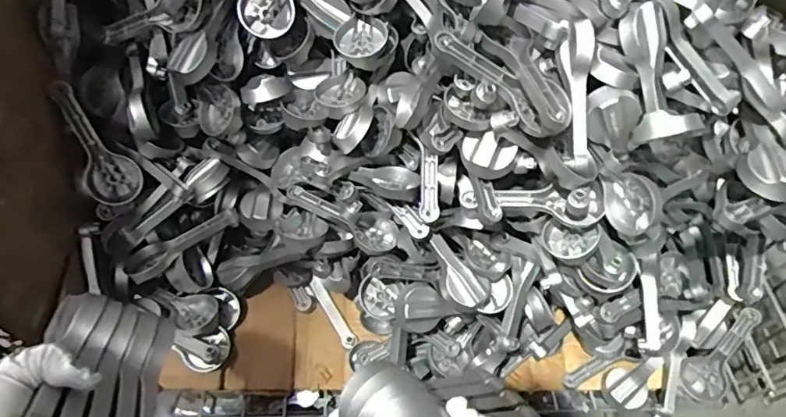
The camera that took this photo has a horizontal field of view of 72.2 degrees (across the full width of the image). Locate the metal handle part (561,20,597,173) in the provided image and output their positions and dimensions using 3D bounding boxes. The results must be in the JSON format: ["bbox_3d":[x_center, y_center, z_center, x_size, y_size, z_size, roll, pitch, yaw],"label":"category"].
[{"bbox_3d":[0.171,-0.104,0.496,0.024,0.019,0.130,-4,98,-8],"label":"metal handle part"}]

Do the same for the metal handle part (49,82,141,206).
[{"bbox_3d":[-0.338,-0.070,0.604,0.060,0.146,0.026,-32,31,-24],"label":"metal handle part"}]

